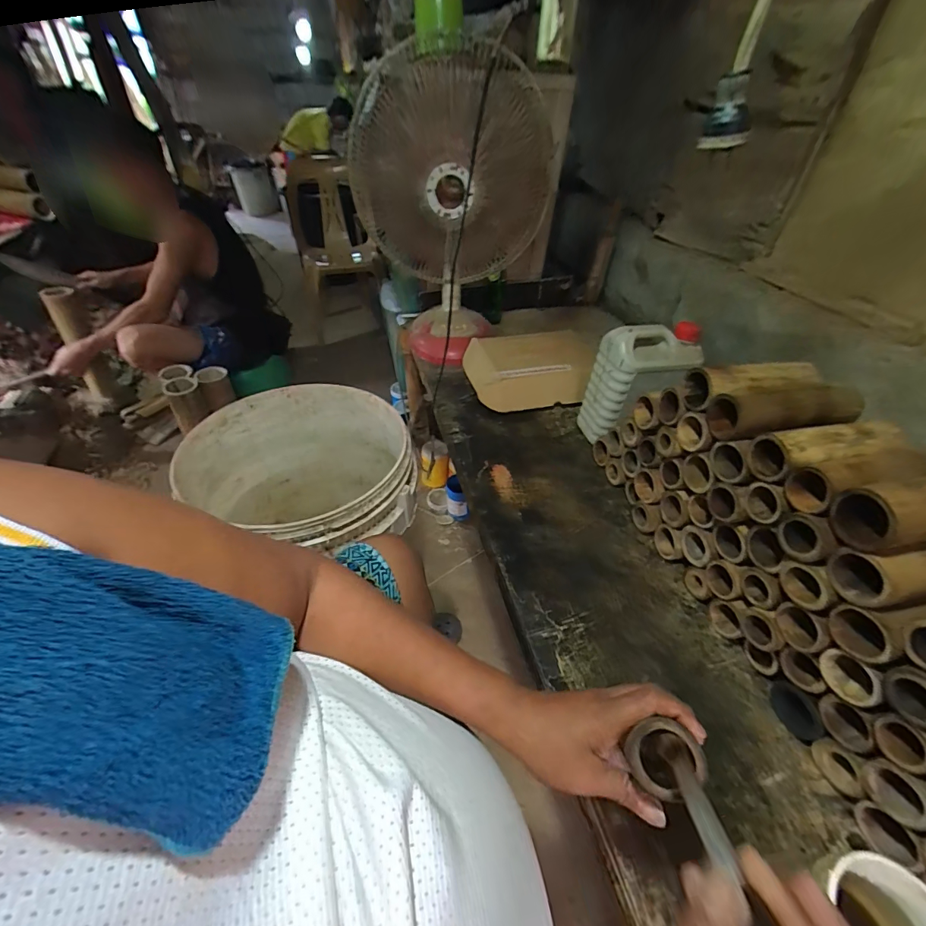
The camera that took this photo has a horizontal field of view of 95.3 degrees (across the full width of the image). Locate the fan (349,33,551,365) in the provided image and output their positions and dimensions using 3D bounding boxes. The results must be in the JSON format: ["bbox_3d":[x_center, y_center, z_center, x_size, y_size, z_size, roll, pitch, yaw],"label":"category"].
[{"bbox_3d":[-0.022,-0.476,0.909,0.354,0.591,0.325,11,42,5],"label":"fan"}]

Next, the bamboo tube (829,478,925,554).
[{"bbox_3d":[0.440,0.045,0.400,0.155,0.063,0.055,-4,42,-11],"label":"bamboo tube"}]

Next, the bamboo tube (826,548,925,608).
[{"bbox_3d":[0.460,0.103,0.416,0.173,0.057,0.056,-3,42,-10],"label":"bamboo tube"}]

